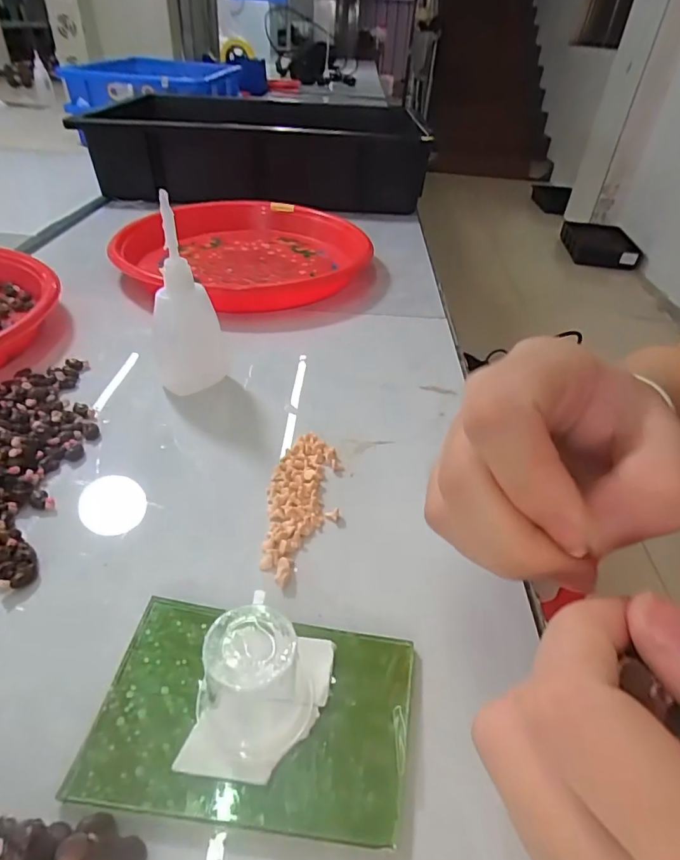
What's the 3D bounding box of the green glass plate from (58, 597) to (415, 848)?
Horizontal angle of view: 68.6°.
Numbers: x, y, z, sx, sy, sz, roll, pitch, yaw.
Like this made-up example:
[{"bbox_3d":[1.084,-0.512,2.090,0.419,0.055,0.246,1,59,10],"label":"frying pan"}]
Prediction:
[{"bbox_3d":[-0.029,0.096,0.171,0.103,0.006,0.067,9,39,5],"label":"green glass plate"}]

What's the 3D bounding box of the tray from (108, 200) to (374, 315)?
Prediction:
[{"bbox_3d":[-0.087,-0.177,0.491,0.219,0.030,0.238,14,39,10],"label":"tray"}]

